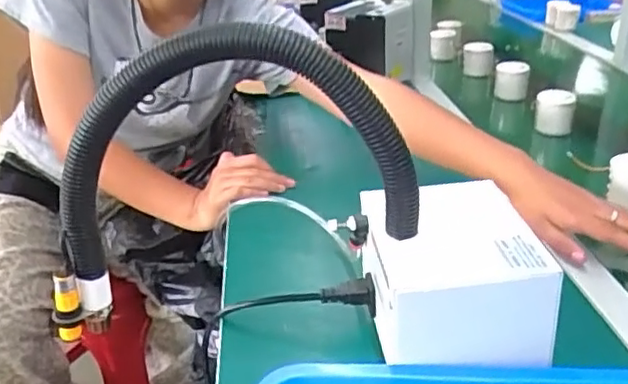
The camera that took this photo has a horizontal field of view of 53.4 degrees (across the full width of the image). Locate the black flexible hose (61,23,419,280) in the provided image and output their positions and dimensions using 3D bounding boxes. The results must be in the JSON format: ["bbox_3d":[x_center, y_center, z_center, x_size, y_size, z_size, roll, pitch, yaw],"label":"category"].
[{"bbox_3d":[-0.067,-0.031,0.506,0.302,0.200,0.032,-1,26,2],"label":"black flexible hose"}]

